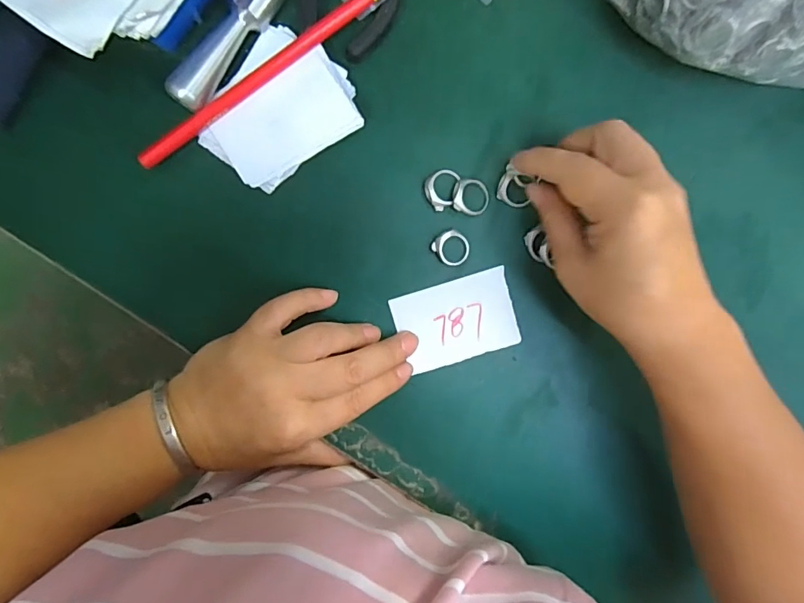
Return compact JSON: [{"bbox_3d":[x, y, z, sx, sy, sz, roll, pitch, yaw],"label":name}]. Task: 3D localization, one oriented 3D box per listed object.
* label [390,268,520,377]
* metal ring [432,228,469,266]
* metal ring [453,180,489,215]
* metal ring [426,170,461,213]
[{"bbox_3d":[0.035,0.012,0.301,0.073,0.004,0.050,-17,95,-4],"label":"label"},{"bbox_3d":[0.032,-0.033,0.295,0.022,0.004,0.022,0,93,-5],"label":"metal ring"},{"bbox_3d":[0.043,-0.064,0.294,0.023,0.006,0.021,0,93,-5],"label":"metal ring"},{"bbox_3d":[0.024,-0.069,0.291,0.019,0.004,0.026,14,92,-6],"label":"metal ring"}]

